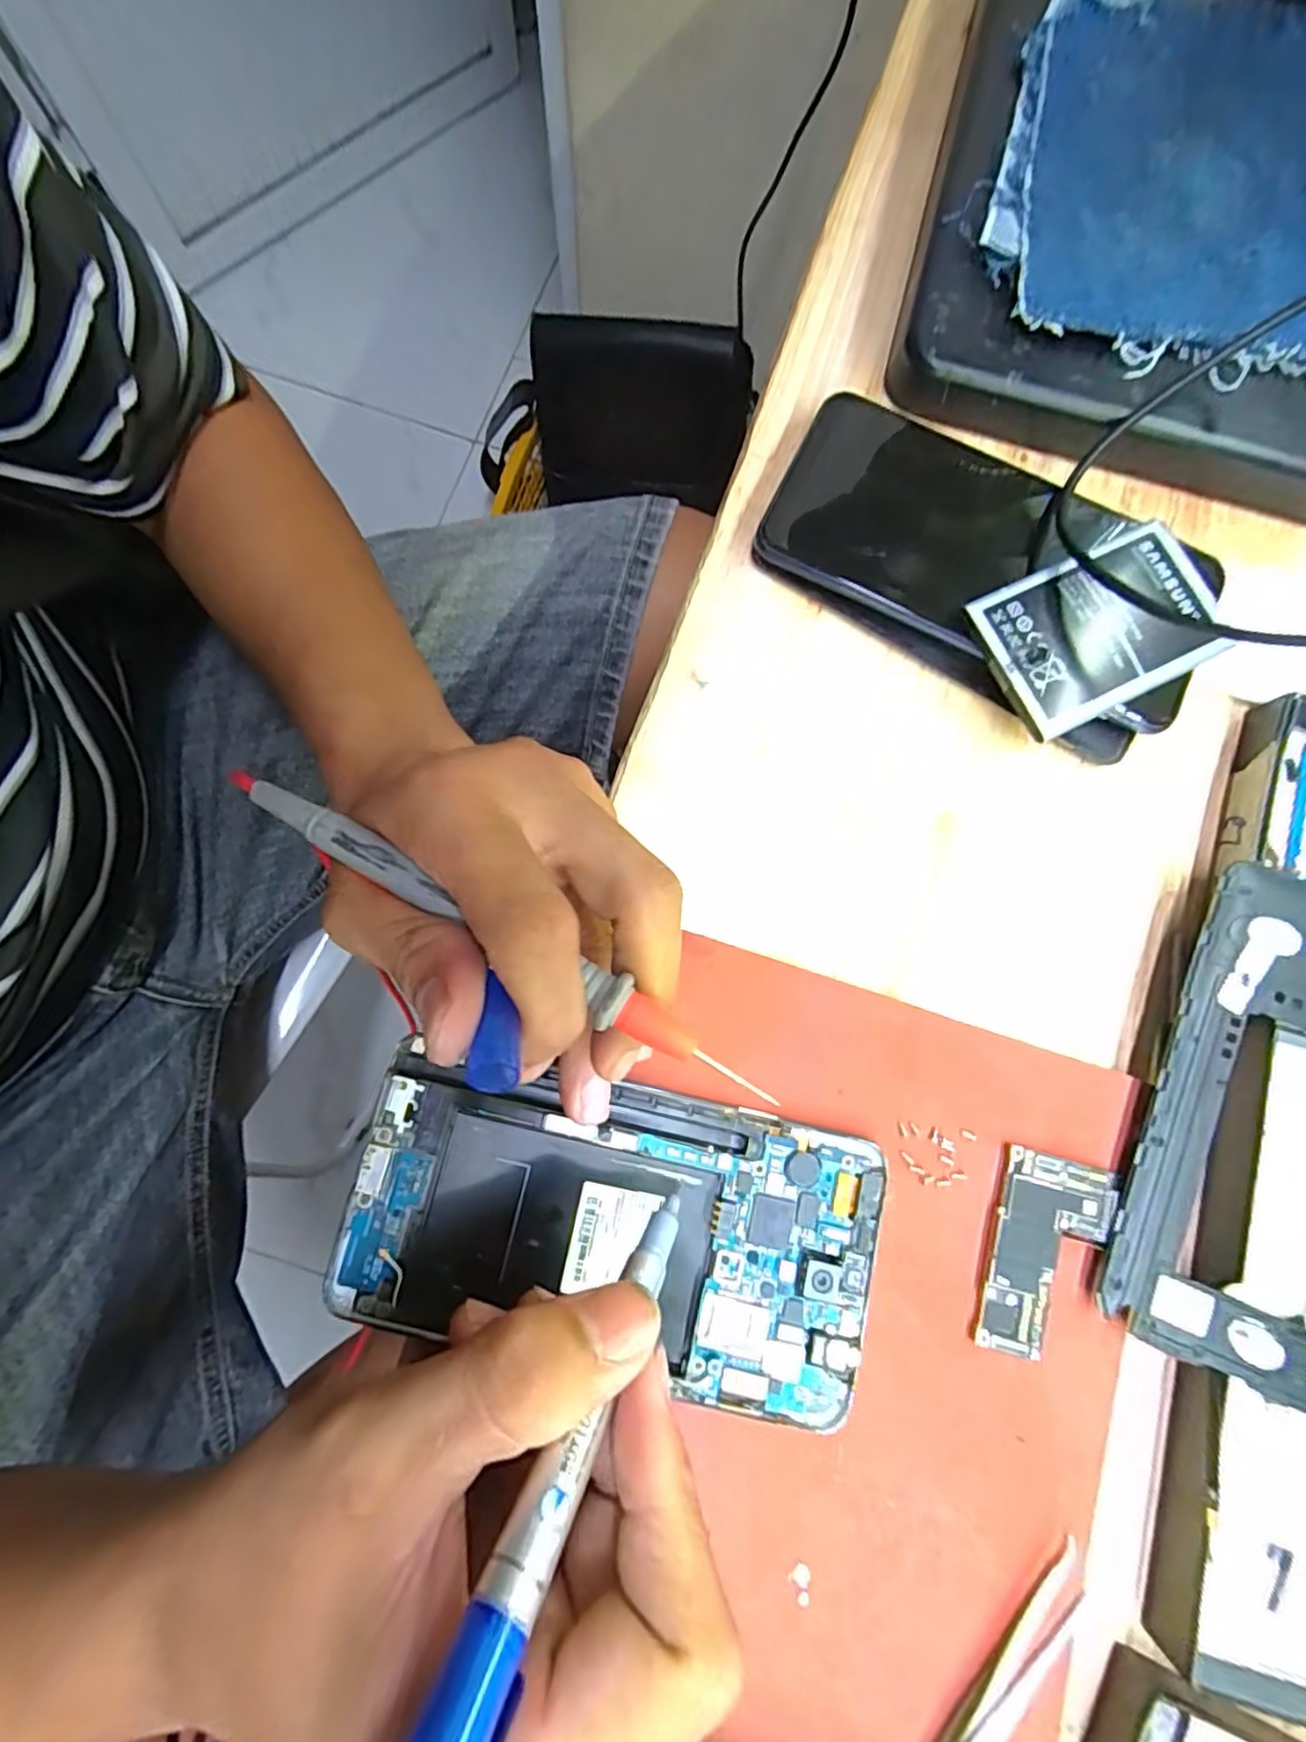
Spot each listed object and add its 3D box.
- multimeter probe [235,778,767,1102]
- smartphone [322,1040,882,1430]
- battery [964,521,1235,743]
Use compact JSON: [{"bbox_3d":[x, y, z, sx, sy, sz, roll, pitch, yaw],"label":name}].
[{"bbox_3d":[-0.040,0.013,0.156,0.151,0.009,0.010,29,81,7],"label":"multimeter probe"},{"bbox_3d":[-0.011,0.102,0.187,0.147,0.005,0.075,11,80,0],"label":"smartphone"},{"bbox_3d":[0.150,-0.081,0.221,0.078,0.008,0.050,-26,84,-7],"label":"battery"}]

